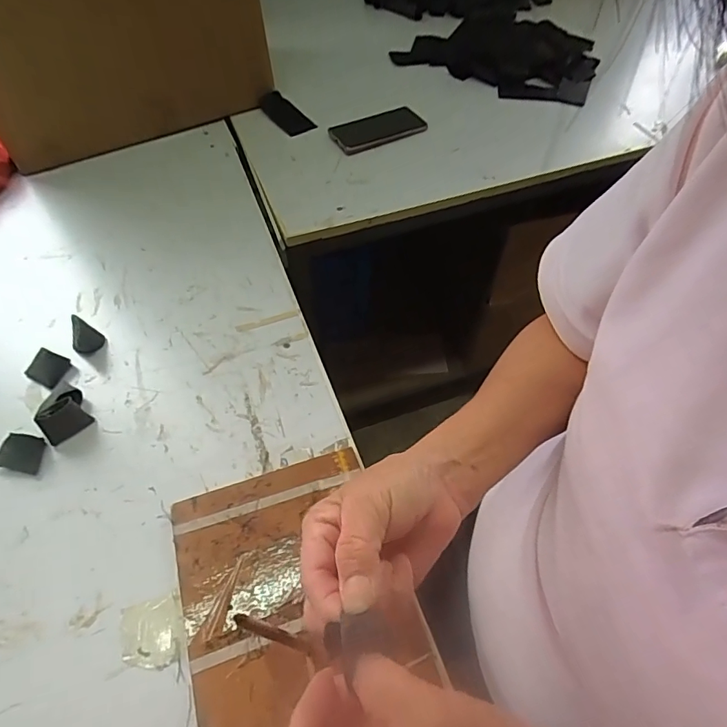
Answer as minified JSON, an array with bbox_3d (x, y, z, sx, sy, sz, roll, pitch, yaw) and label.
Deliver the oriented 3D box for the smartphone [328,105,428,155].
[{"bbox_3d":[0.026,-0.398,0.797,0.156,0.013,0.067,-23,71,-14],"label":"smartphone"}]

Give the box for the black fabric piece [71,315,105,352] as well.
[{"bbox_3d":[-0.323,-0.034,0.542,0.031,0.033,0.031,-35,62,-22],"label":"black fabric piece"}]

